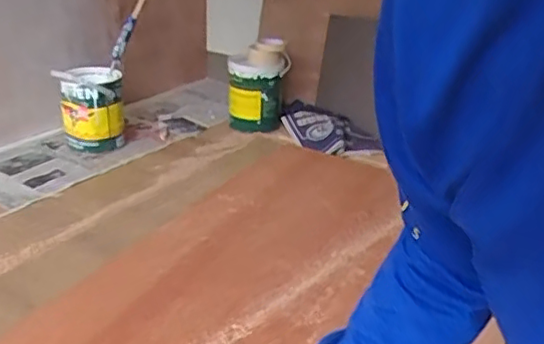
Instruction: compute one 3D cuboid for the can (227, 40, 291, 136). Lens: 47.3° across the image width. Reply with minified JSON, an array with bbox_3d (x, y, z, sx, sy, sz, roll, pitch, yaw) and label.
[{"bbox_3d":[-0.044,-0.266,1.905,0.163,0.254,0.163,2,25,-1],"label":"can"}]

